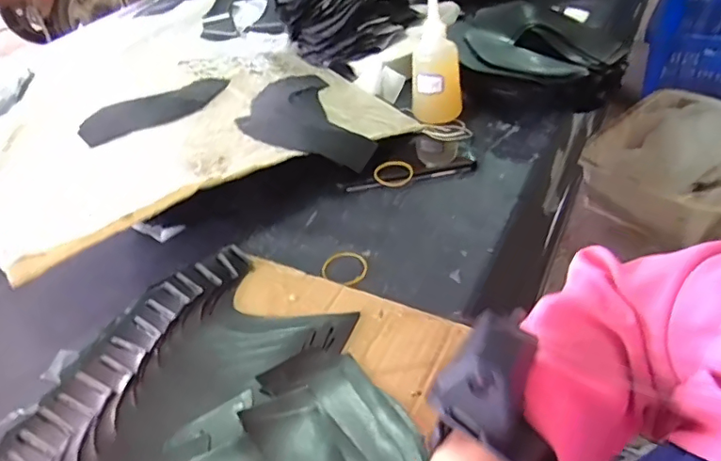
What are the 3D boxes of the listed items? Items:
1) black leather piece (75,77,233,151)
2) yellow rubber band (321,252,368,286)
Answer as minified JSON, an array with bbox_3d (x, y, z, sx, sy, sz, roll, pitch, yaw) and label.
[{"bbox_3d":[-0.247,-0.155,0.670,0.195,0.013,0.087,-33,46,-26],"label":"black leather piece"},{"bbox_3d":[-0.013,0.034,0.522,0.040,0.005,0.041,-4,41,4],"label":"yellow rubber band"}]

